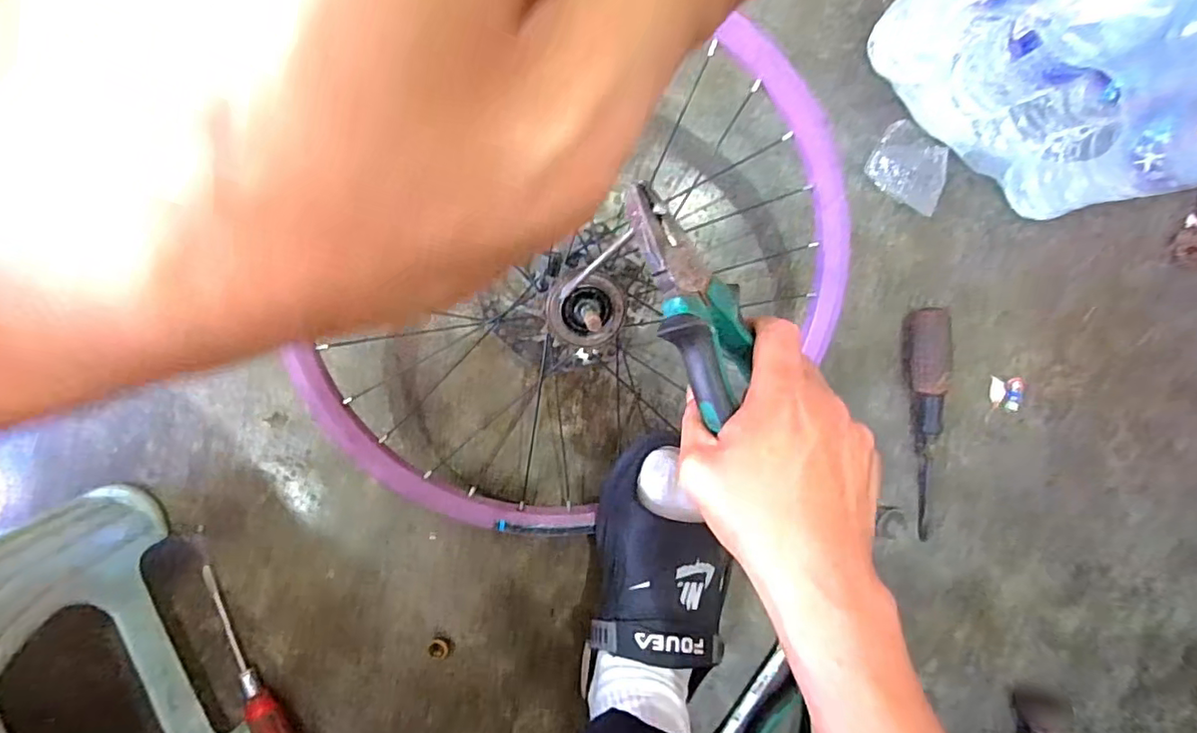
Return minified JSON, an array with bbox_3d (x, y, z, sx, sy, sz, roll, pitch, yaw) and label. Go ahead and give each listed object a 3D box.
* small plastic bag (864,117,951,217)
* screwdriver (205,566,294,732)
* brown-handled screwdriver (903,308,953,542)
[{"bbox_3d":[0.279,-0.180,0.514,0.068,0.022,0.067,28,91,-5],"label":"small plastic bag"},{"bbox_3d":[-0.304,0.272,0.491,0.030,0.025,0.198,-26,95,-2],"label":"screwdriver"},{"bbox_3d":[0.293,0.053,0.513,0.034,0.030,0.207,0,93,-4],"label":"brown-handled screwdriver"}]

